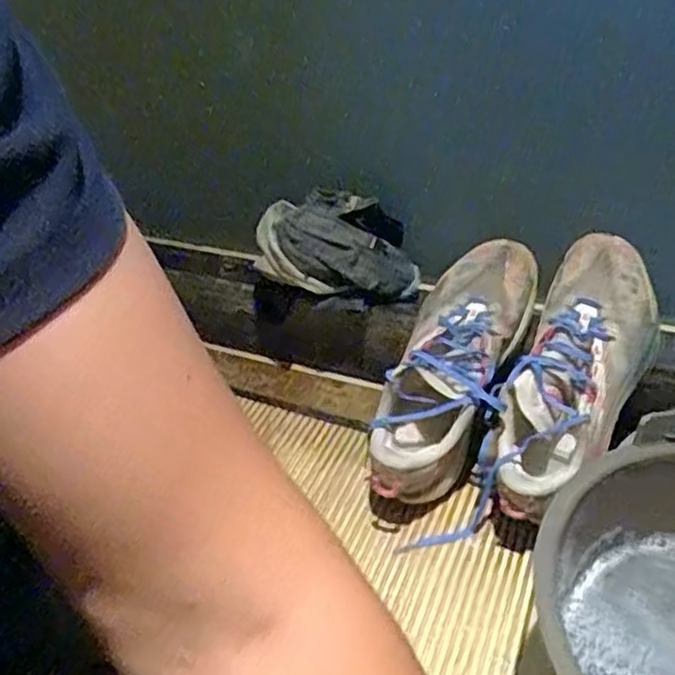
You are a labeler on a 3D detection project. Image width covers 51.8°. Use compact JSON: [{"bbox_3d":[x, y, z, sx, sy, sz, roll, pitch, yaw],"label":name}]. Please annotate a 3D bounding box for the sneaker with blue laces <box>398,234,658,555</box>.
[{"bbox_3d":[0.209,0.037,0.634,0.103,0.085,0.279,25,81,33],"label":"sneaker with blue laces"}]

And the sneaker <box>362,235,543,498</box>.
[{"bbox_3d":[0.112,0.033,0.668,0.097,0.082,0.276,18,67,27],"label":"sneaker"}]

